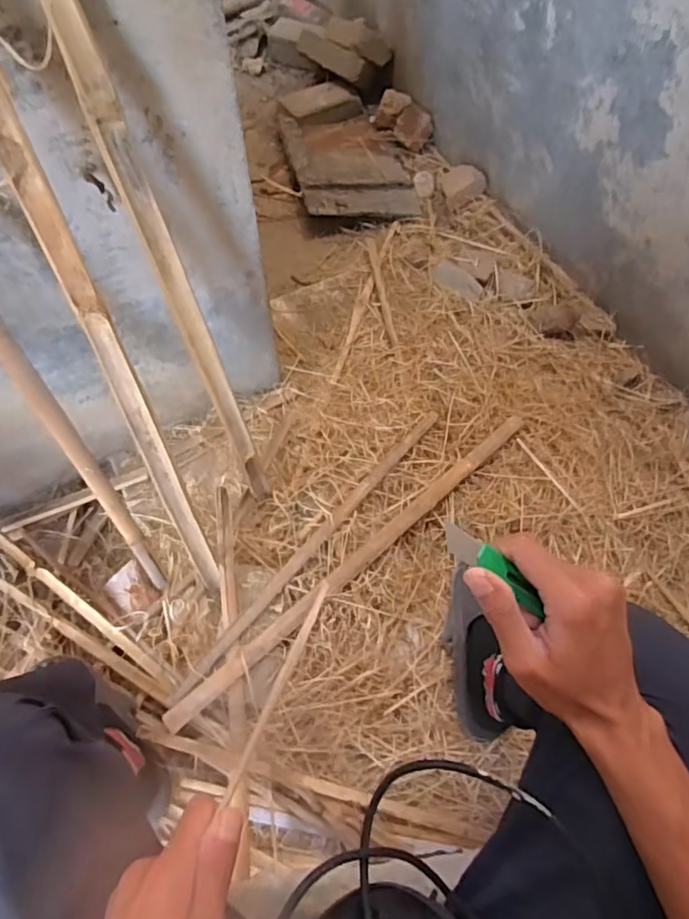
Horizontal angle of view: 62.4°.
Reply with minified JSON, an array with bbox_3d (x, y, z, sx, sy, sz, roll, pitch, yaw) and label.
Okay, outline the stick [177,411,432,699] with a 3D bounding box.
[{"bbox_3d":[-0.042,0.134,0.957,0.029,0.029,0.644,38,69,16],"label":"stick"}]

